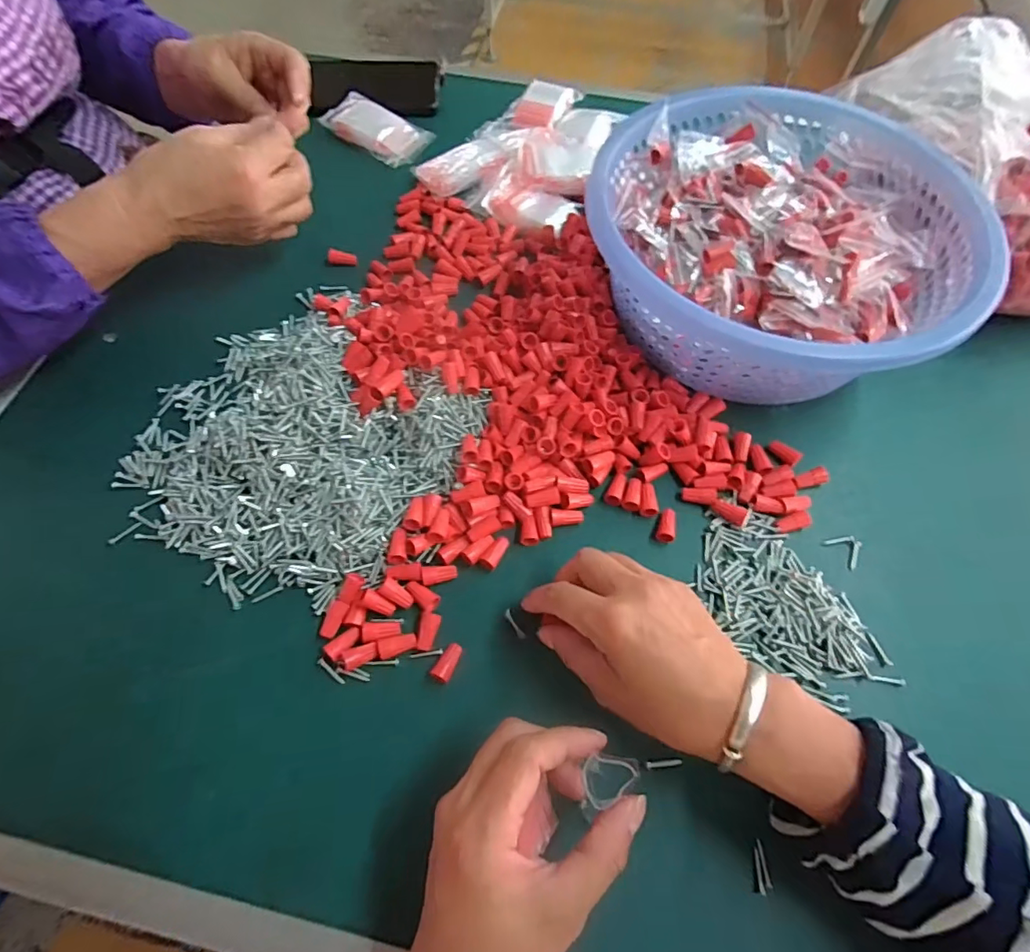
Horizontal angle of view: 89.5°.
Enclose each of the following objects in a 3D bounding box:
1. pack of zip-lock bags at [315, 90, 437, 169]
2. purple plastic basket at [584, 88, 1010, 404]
[{"bbox_3d":[-0.145,-0.360,0.541,0.100,0.015,0.062,30,67,13],"label":"pack of zip-lock bags"},{"bbox_3d":[0.189,-0.175,0.400,0.268,0.092,0.255,7,67,1],"label":"purple plastic basket"}]

